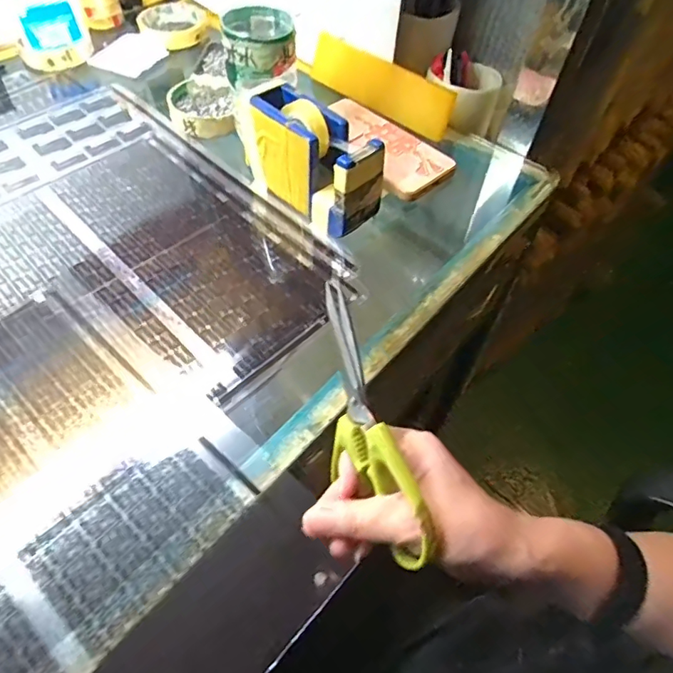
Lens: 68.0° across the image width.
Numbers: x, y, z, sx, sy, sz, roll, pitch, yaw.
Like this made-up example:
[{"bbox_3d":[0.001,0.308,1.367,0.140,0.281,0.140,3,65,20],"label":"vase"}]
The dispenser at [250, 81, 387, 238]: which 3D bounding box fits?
[{"bbox_3d":[-0.021,-0.152,0.428,0.054,0.080,0.130,-35,62,-24],"label":"dispenser"}]

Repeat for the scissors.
[{"bbox_3d":[0.012,0.053,0.293,0.031,0.052,0.161,-17,79,-12],"label":"scissors"}]

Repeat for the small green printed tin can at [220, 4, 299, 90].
[{"bbox_3d":[-0.070,-0.265,0.451,0.063,0.042,0.074,-5,56,-4],"label":"small green printed tin can"}]

